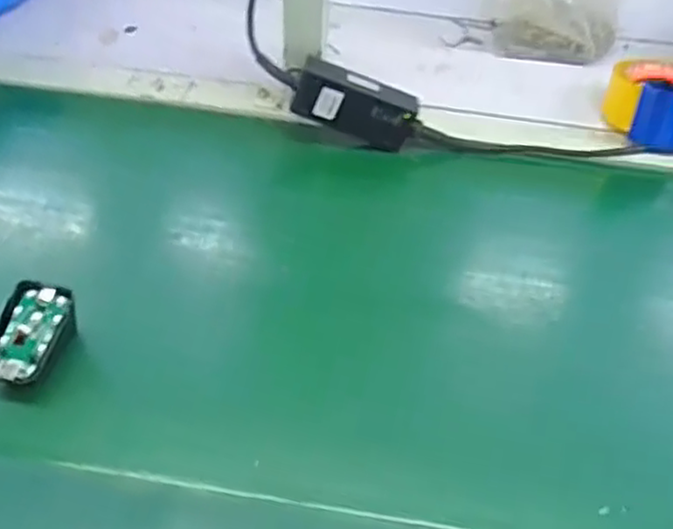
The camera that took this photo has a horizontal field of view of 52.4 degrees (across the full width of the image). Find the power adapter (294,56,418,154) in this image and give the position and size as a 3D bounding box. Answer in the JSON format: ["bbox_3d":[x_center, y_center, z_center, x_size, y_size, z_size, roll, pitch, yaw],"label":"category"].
[{"bbox_3d":[0.018,-0.150,0.646,0.113,0.053,0.029,19,42,-12],"label":"power adapter"}]

